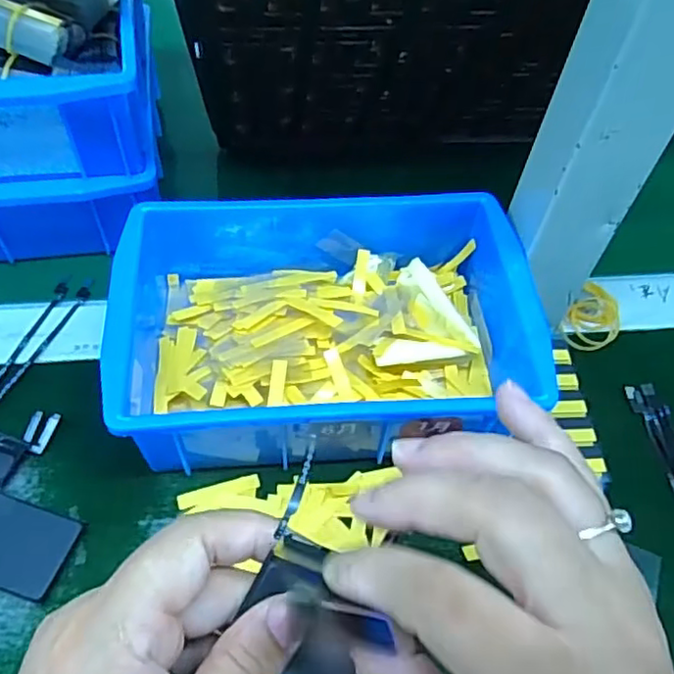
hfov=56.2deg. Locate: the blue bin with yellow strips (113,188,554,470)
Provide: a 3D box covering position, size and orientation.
[{"bbox_3d":[-0.008,-0.010,0.332,0.198,0.067,0.138,-3,55,-7],"label":"blue bin with yellow strips"}]

